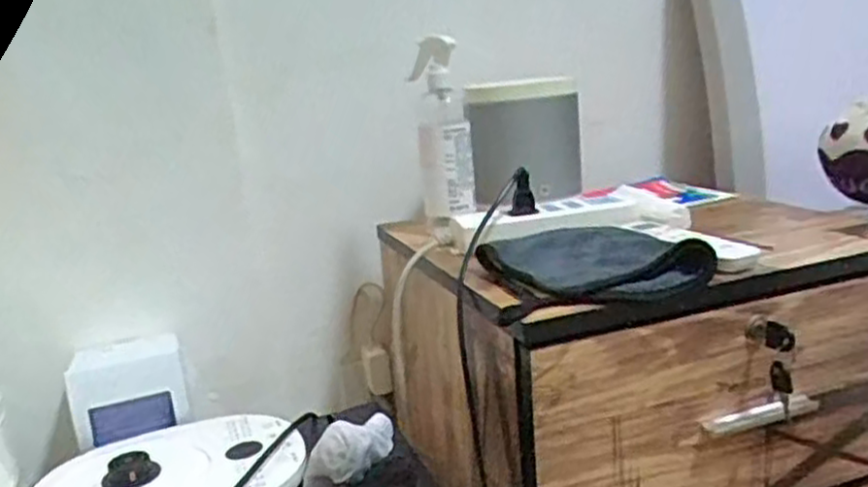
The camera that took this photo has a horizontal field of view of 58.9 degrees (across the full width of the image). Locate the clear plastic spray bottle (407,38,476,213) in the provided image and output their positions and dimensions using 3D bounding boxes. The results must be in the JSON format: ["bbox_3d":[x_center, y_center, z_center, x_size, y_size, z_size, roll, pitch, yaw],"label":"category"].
[{"bbox_3d":[0.011,-0.121,0.815,0.059,0.175,0.049,-7,13,-4],"label":"clear plastic spray bottle"}]

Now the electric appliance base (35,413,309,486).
[{"bbox_3d":[-0.234,0.210,0.687,0.234,0.036,0.182,-12,15,-24],"label":"electric appliance base"}]

